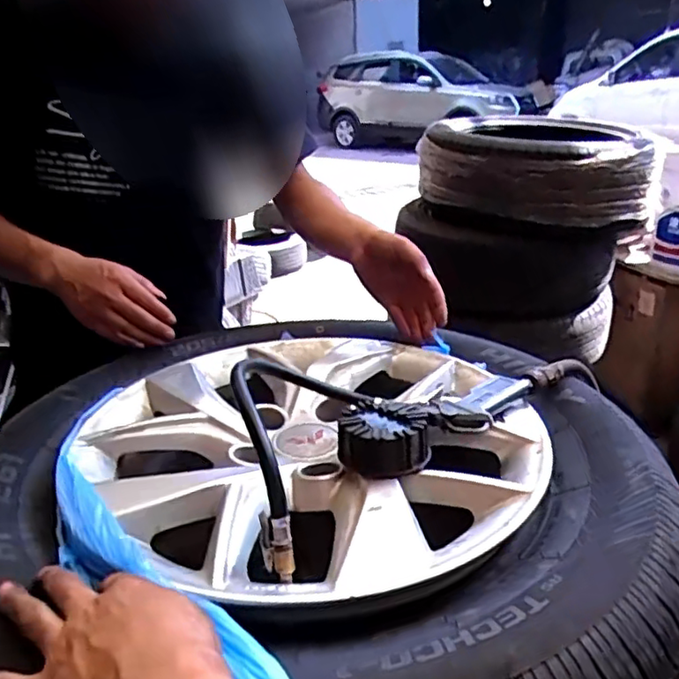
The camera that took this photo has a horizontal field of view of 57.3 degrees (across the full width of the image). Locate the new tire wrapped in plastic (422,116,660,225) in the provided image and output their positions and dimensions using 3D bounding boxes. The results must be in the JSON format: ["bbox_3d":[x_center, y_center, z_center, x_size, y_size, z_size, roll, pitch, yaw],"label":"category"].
[{"bbox_3d":[0.503,-0.471,1.675,0.565,0.204,0.534,-1,23,5],"label":"new tire wrapped in plastic"}]

